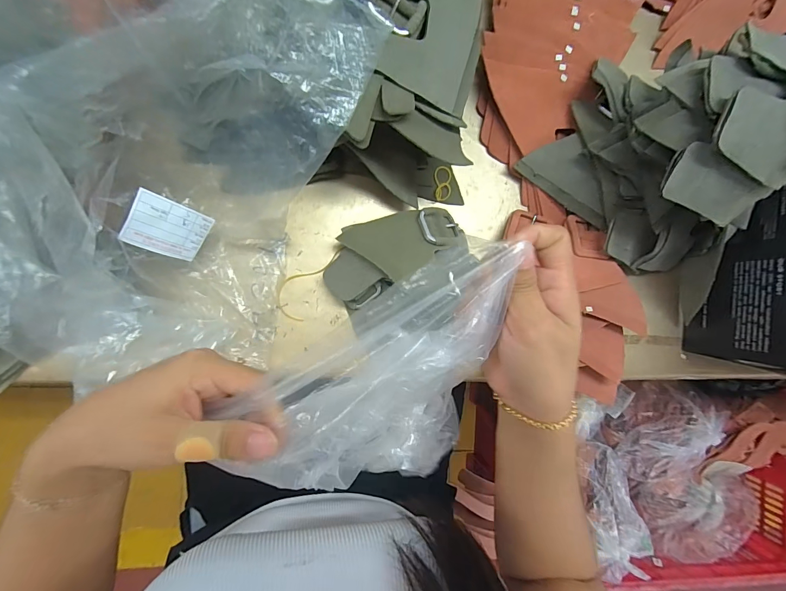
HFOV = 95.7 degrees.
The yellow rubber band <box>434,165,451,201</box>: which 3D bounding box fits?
[{"bbox_3d":[0.055,-0.124,0.392,0.020,0.004,0.039,2,90,-8],"label":"yellow rubber band"}]

